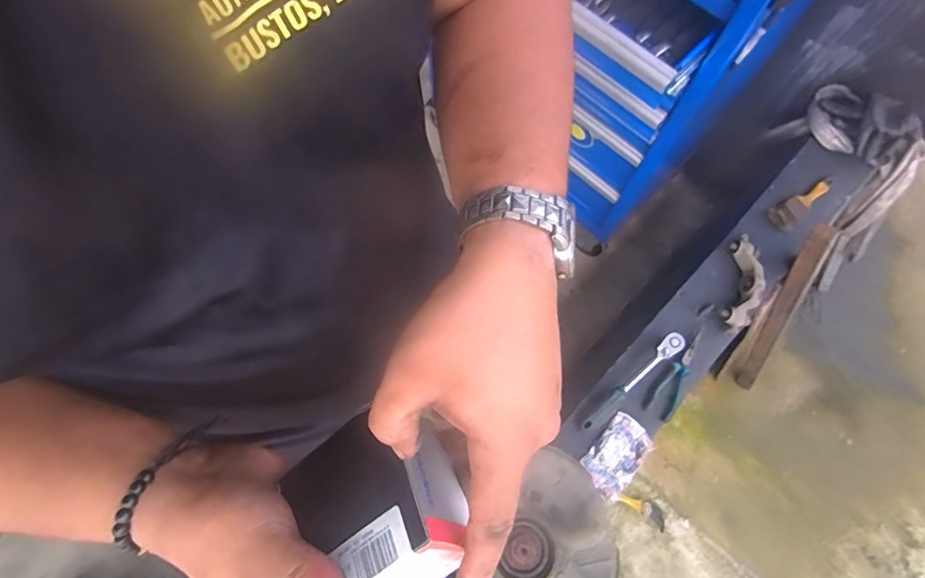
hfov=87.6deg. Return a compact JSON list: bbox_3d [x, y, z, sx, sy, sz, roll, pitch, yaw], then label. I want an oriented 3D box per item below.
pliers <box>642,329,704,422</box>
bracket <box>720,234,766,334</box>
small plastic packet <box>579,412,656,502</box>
[{"bbox_3d":[0.407,0.159,0.894,0.055,0.027,0.182,39,74,11],"label":"pliers"},{"bbox_3d":[0.549,-0.009,0.946,0.067,0.036,0.205,21,71,6],"label":"bracket"},{"bbox_3d":[0.270,0.293,0.848,0.082,0.011,0.133,40,74,12],"label":"small plastic packet"}]

